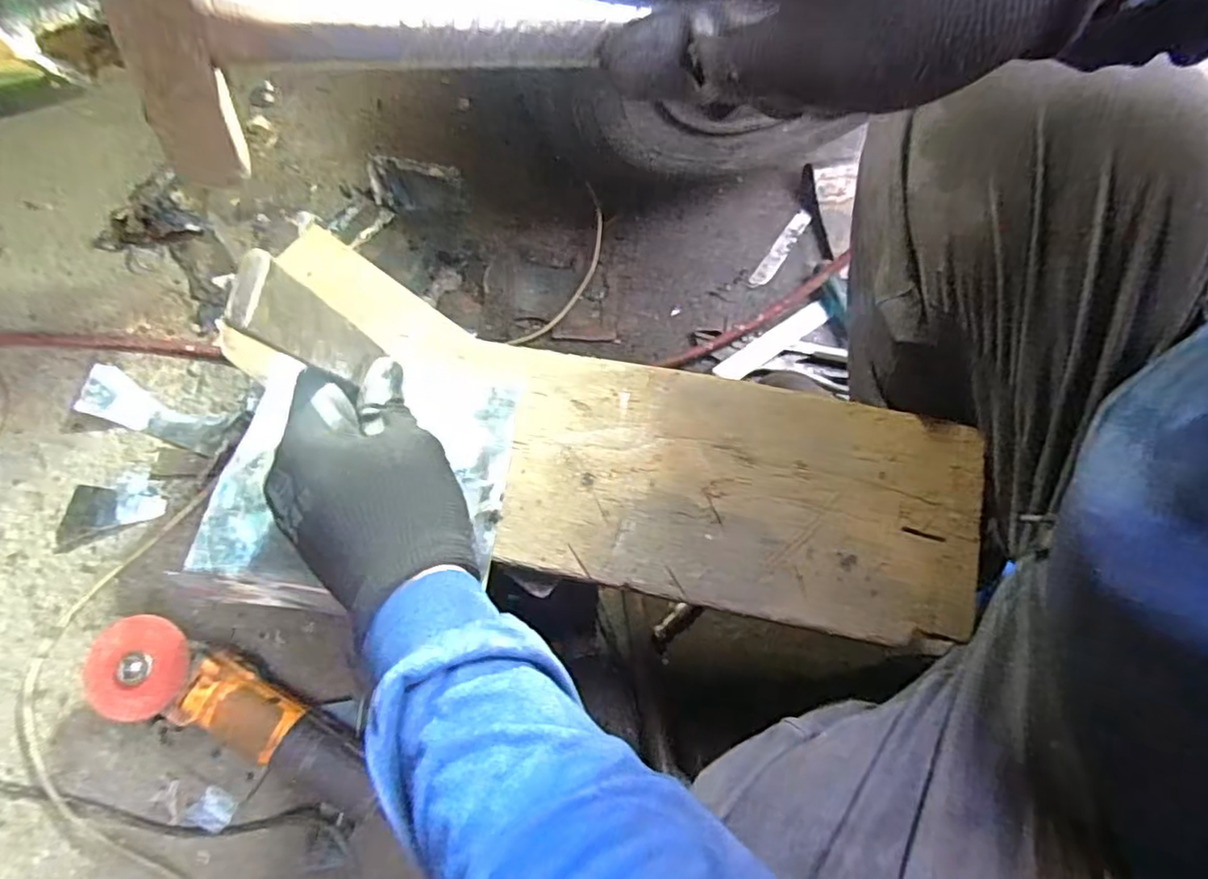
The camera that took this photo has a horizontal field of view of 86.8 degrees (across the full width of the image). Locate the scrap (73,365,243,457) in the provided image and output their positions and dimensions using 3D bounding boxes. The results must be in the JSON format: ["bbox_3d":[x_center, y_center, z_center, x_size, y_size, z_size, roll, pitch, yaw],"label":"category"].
[{"bbox_3d":[-0.476,-0.031,0.680,0.146,0.043,0.058,18,76,1],"label":"scrap"}]

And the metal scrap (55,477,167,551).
[{"bbox_3d":[-0.523,0.069,0.670,0.105,0.015,0.059,-20,78,-8],"label":"metal scrap"}]

